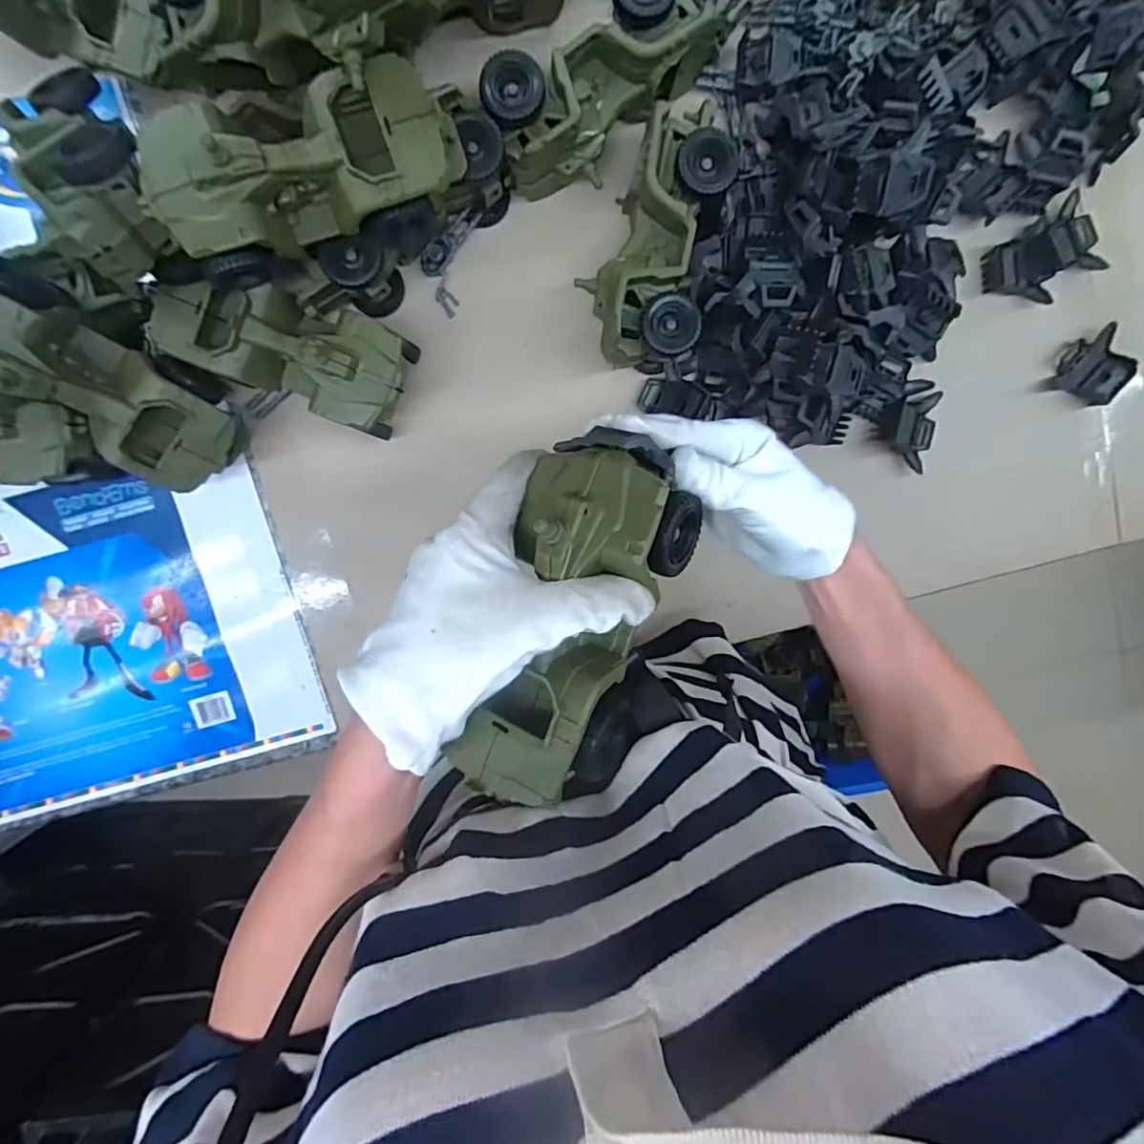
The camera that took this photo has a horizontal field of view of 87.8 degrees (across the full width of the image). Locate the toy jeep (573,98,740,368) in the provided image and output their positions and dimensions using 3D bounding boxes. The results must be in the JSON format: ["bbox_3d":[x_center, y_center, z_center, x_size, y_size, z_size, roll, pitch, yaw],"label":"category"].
[{"bbox_3d":[0.062,-0.253,0.456,0.089,0.068,0.186,12,97,-4],"label":"toy jeep"}]

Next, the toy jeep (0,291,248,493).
[{"bbox_3d":[-0.340,-0.125,0.415,0.189,0.070,0.082,25,98,-42],"label":"toy jeep"}]

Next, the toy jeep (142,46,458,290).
[{"bbox_3d":[-0.162,-0.248,0.385,0.185,0.091,0.090,-18,98,0],"label":"toy jeep"}]

